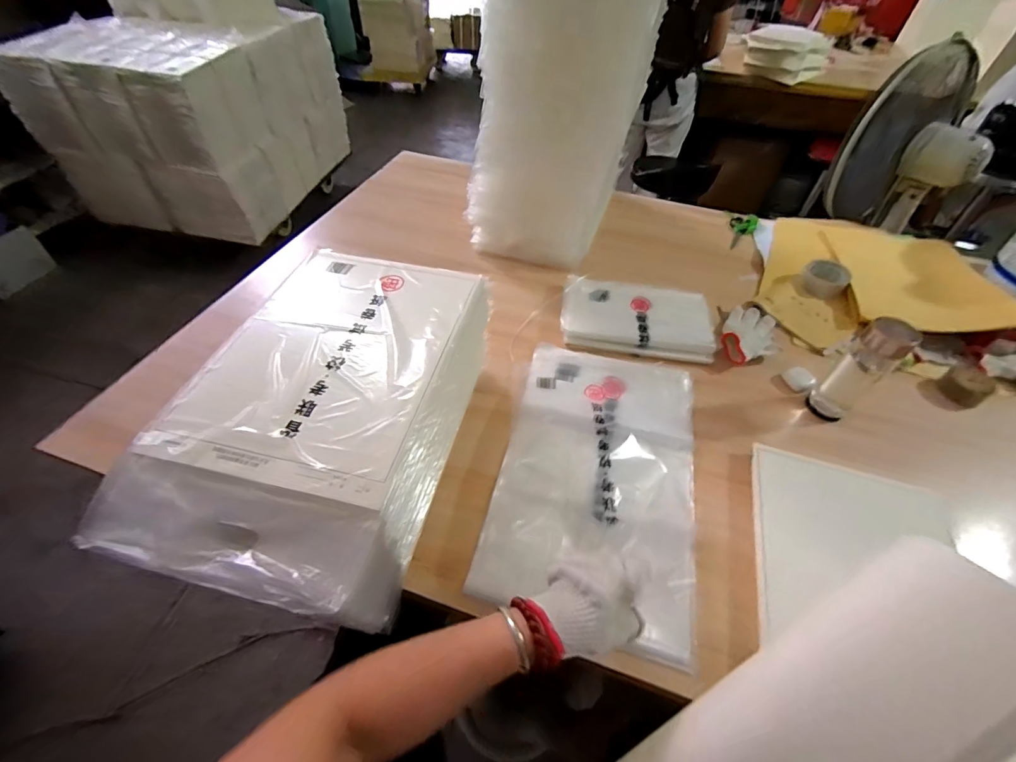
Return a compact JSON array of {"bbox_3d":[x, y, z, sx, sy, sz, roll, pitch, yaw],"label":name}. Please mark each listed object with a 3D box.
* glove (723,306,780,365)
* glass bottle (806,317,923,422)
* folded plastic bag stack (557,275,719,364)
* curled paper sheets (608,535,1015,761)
[{"bbox_3d":[0.494,-0.102,0.873,0.103,0.038,0.208,26,53,18],"label":"glove"},{"bbox_3d":[0.572,-0.013,0.716,0.054,0.186,0.064,-24,55,-22],"label":"glass bottle"},{"bbox_3d":[0.264,-0.131,0.898,0.301,0.046,0.191,11,50,6],"label":"folded plastic bag stack"},{"bbox_3d":[0.215,0.277,0.332,0.370,0.032,0.119,-44,31,6],"label":"curled paper sheets"}]

